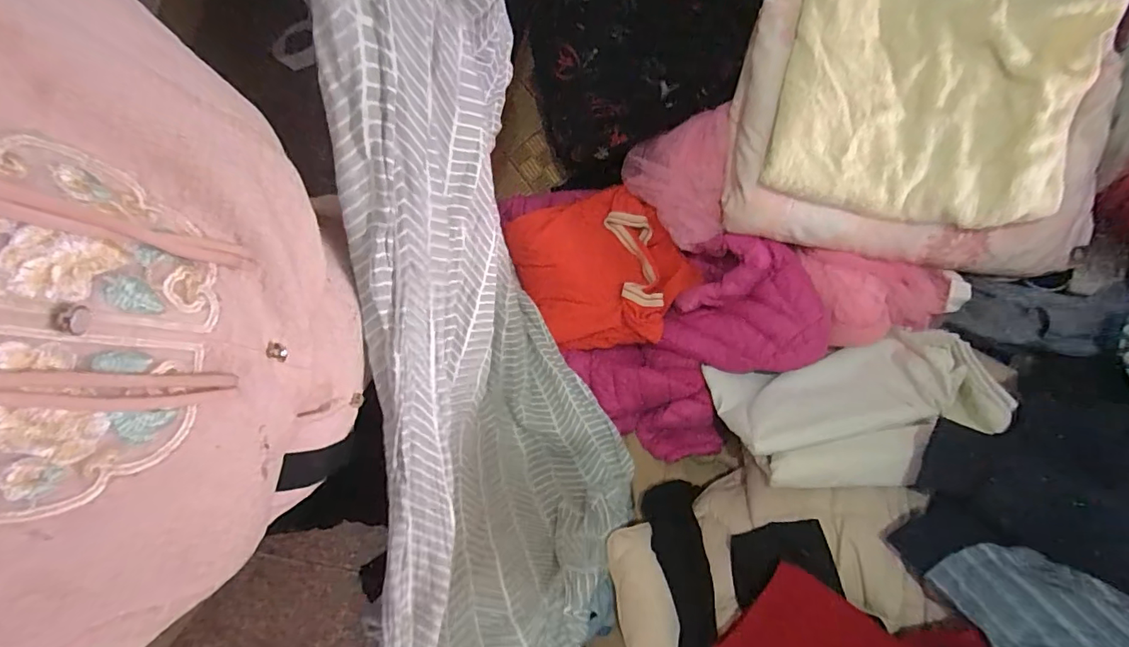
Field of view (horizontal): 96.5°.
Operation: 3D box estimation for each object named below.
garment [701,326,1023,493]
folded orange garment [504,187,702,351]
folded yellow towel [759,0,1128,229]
[{"bbox_3d":[0.372,0.111,0.650,0.310,0.143,0.172,-10,79,-1],"label":"garment"},{"bbox_3d":[0.049,-0.080,0.787,0.251,0.048,0.258,-27,80,-4],"label":"folded orange garment"},{"bbox_3d":[0.450,-0.301,0.616,0.347,0.043,0.332,10,98,7],"label":"folded yellow towel"}]

